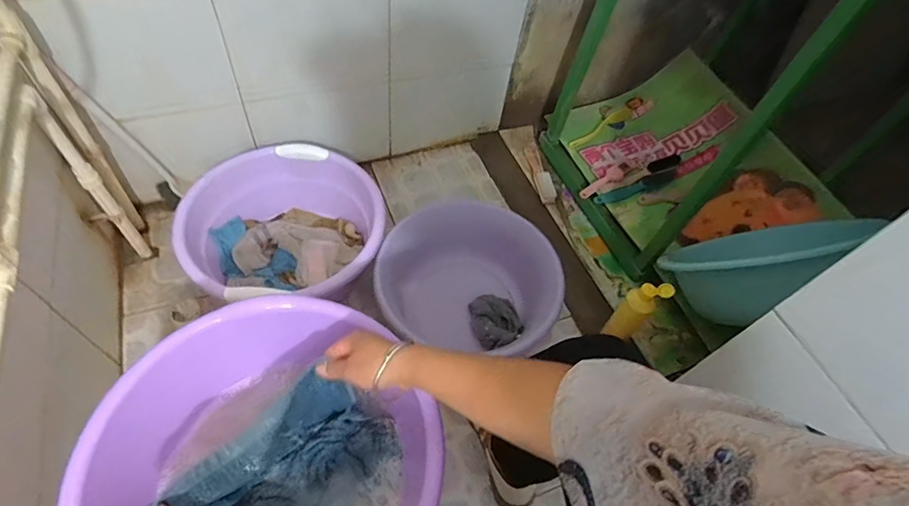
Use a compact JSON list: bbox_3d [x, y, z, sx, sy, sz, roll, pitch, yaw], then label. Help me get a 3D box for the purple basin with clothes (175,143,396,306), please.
[{"bbox_3d":[-0.354,-0.061,1.023,0.371,0.177,0.364,-2,50,3],"label":"purple basin with clothes"}]

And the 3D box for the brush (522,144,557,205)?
[{"bbox_3d":[0.219,-0.214,1.238,0.043,0.019,0.212,-9,50,-3],"label":"brush"}]

